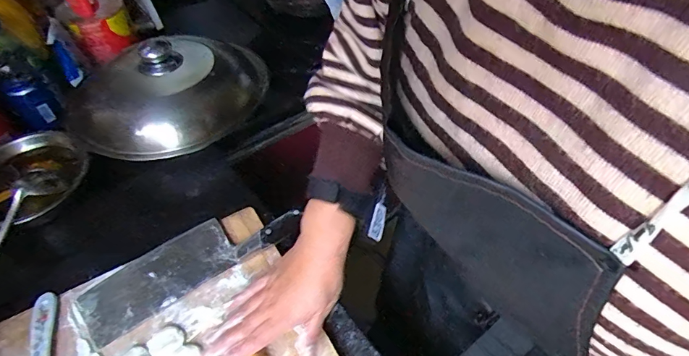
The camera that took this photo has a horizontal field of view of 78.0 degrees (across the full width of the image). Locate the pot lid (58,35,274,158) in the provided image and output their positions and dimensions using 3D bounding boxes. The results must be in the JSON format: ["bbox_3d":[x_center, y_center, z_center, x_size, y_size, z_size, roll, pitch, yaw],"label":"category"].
[{"bbox_3d":[-0.267,-0.138,0.642,0.233,0.092,0.272,34,59,26],"label":"pot lid"}]

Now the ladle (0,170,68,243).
[{"bbox_3d":[-0.432,0.073,0.542,0.052,0.040,0.188,21,77,14],"label":"ladle"}]

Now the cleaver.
[{"bbox_3d":[-0.187,0.095,0.521,0.257,0.024,0.080,-28,57,-23],"label":"cleaver"}]

